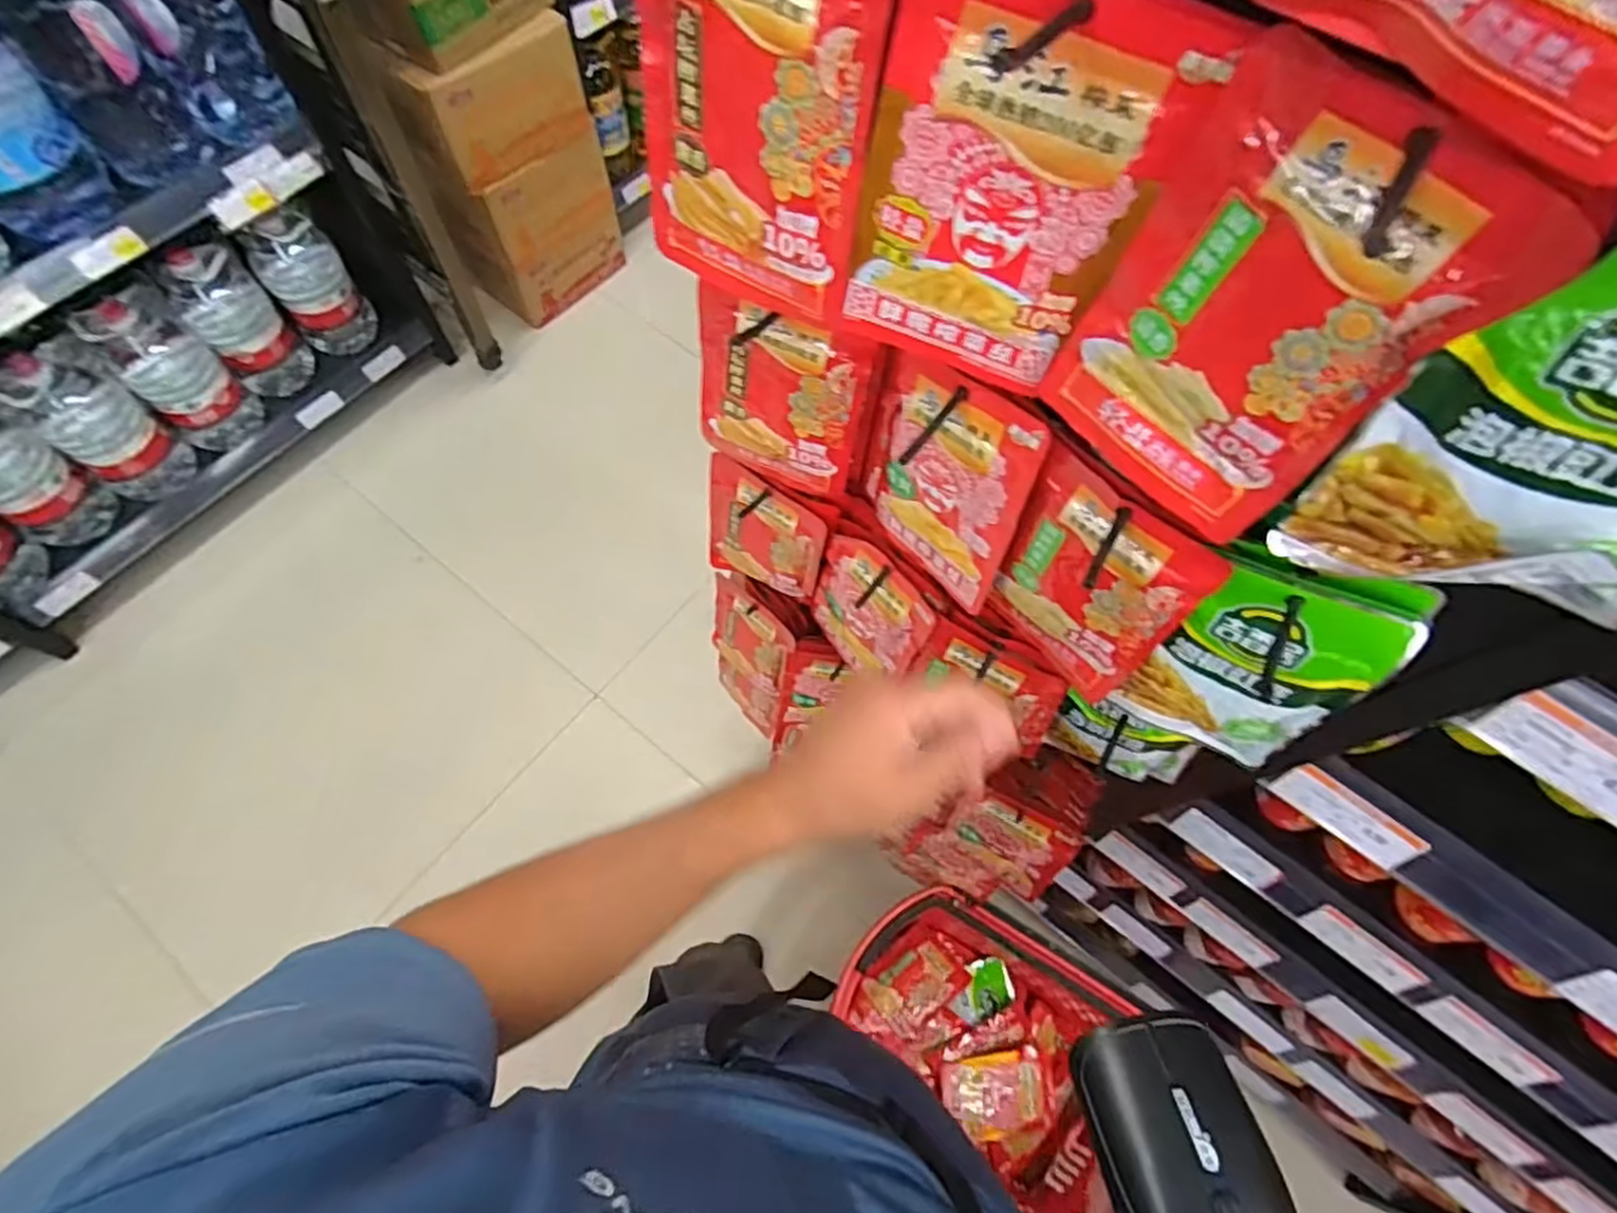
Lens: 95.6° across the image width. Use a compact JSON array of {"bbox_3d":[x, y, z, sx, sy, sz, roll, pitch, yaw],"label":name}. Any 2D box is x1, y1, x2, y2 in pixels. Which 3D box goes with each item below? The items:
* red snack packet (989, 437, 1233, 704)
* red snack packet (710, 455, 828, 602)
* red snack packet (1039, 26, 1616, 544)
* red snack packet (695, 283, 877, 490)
[{"bbox_3d":[0.163,-0.012,0.436,0.018,0.163,0.110,-38,73,-18],"label":"red snack packet"},{"bbox_3d":[-0.038,-0.058,0.632,0.108,0.138,0.026,30,67,10],"label":"red snack packet"},{"bbox_3d":[0.164,-0.107,0.274,0.027,0.173,0.111,-37,73,-18],"label":"red snack packet"},{"bbox_3d":[-0.020,-0.135,0.479,0.110,0.154,0.026,21,66,6],"label":"red snack packet"}]

